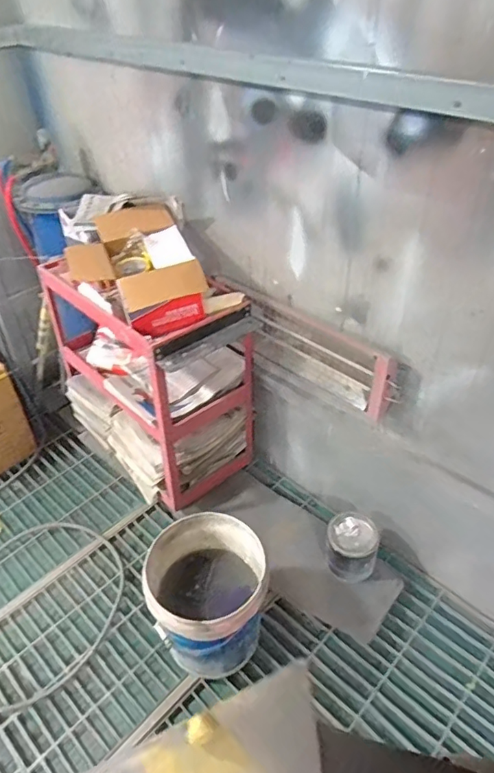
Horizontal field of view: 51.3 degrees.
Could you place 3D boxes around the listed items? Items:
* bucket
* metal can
[{"bbox_3d":[-0.106,0.565,1.395,0.293,0.339,0.306,-1,40,0],"label":"bucket"},{"bbox_3d":[0.324,0.494,1.592,0.154,0.150,0.144,6,41,8],"label":"metal can"}]

